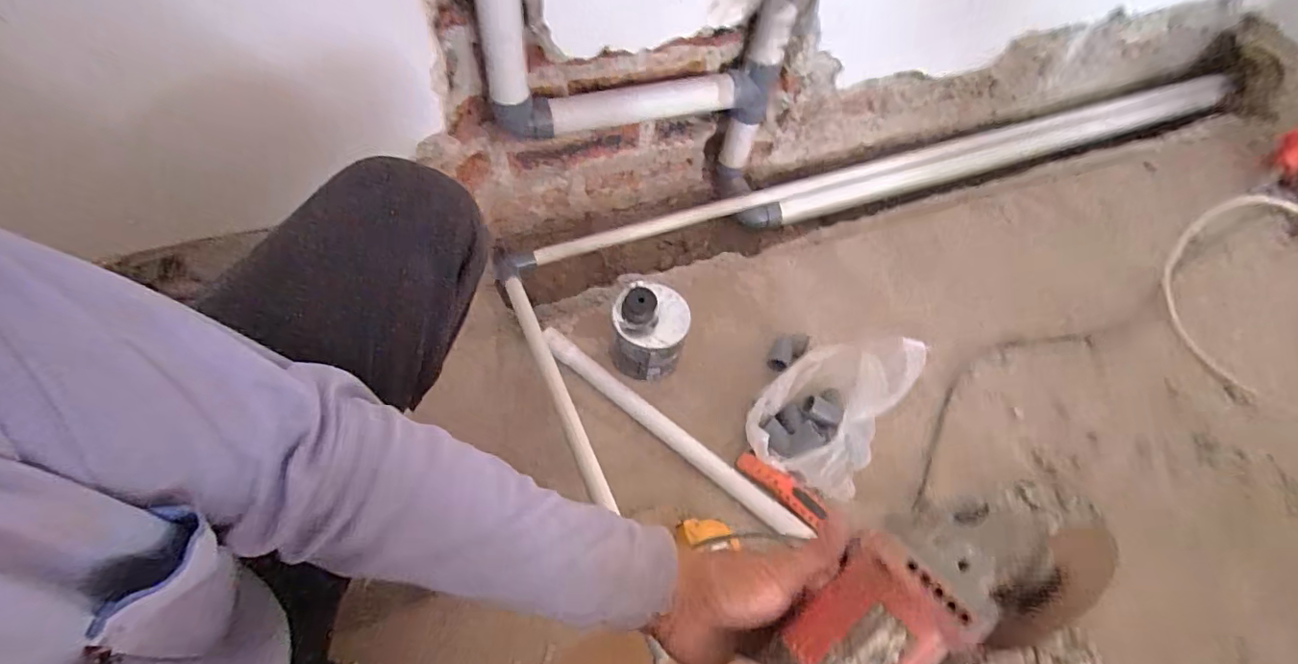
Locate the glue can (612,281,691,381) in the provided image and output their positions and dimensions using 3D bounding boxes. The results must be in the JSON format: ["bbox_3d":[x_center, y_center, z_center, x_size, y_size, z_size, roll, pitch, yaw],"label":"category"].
[{"bbox_3d":[0.001,-0.001,0.701,0.090,0.127,0.093,3,59,-4],"label":"glue can"}]

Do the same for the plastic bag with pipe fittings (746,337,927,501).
[{"bbox_3d":[0.217,0.087,0.662,0.147,0.125,0.204,38,63,16],"label":"plastic bag with pipe fittings"}]

